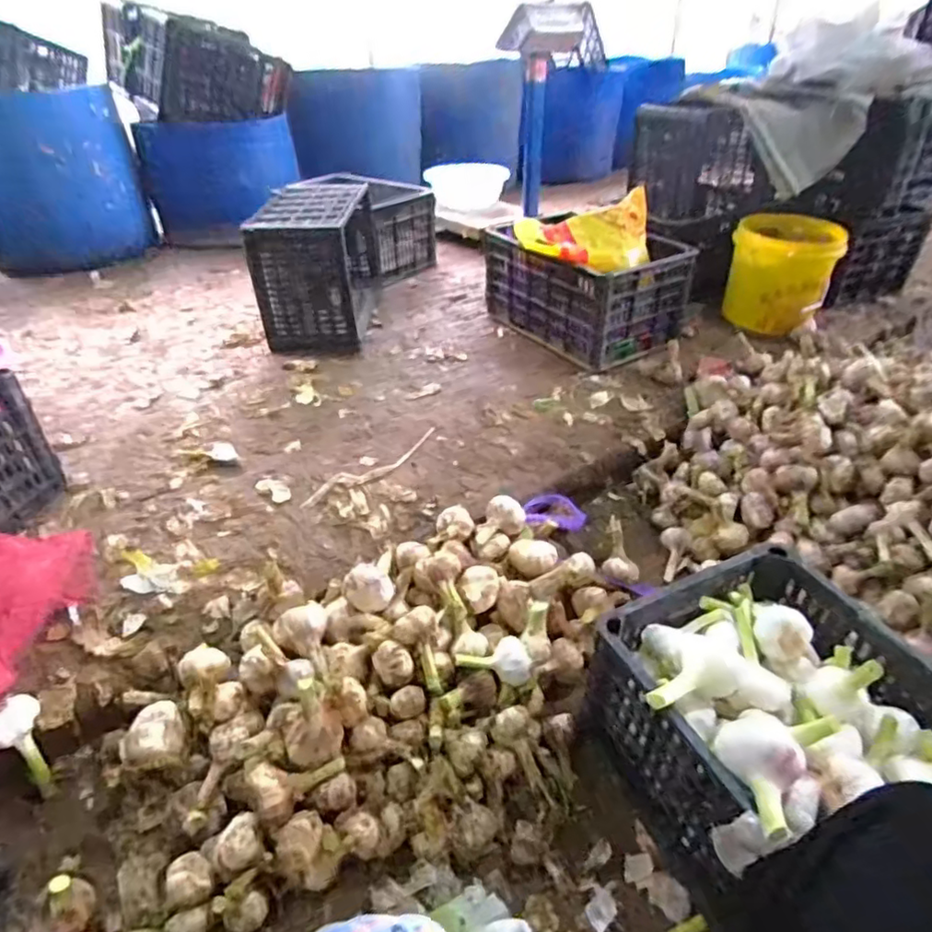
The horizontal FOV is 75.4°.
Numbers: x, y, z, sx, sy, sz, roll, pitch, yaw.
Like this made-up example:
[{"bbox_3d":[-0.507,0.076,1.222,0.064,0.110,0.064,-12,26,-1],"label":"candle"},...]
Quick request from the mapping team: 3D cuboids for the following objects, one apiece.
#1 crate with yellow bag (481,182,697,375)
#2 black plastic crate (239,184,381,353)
[{"bbox_3d":[0.302,-0.477,1.503,0.334,0.291,0.446,-21,43,-25],"label":"crate with yellow bag"},{"bbox_3d":[-0.384,-0.548,1.598,0.249,0.291,0.480,-1,38,-2],"label":"black plastic crate"}]

